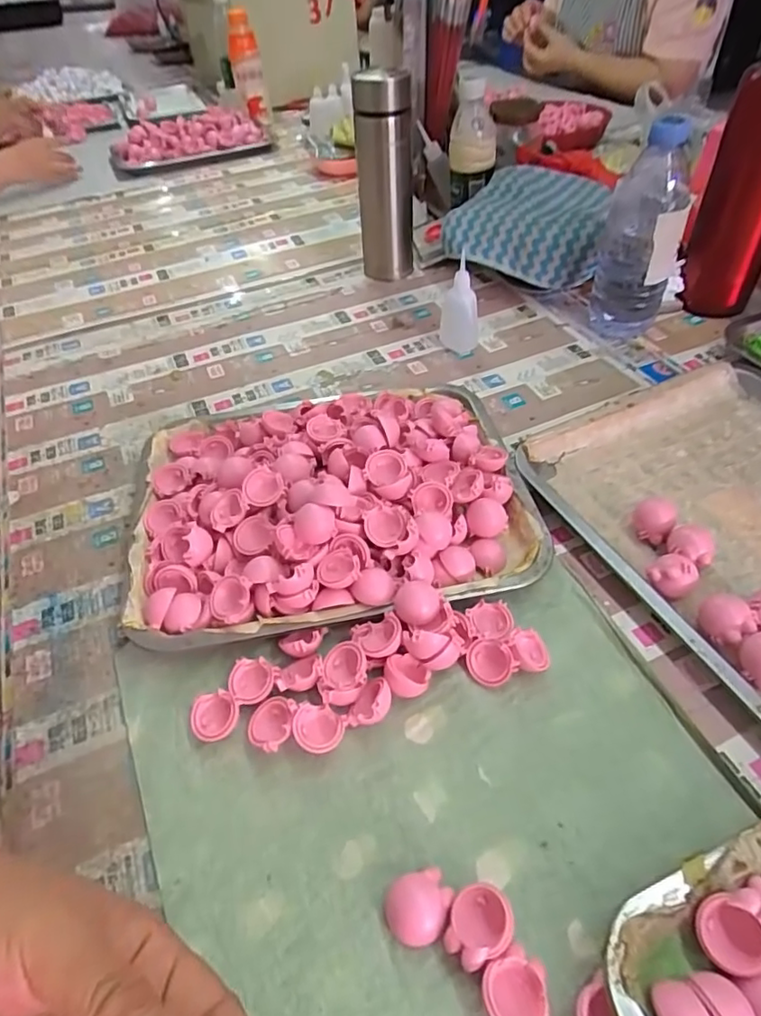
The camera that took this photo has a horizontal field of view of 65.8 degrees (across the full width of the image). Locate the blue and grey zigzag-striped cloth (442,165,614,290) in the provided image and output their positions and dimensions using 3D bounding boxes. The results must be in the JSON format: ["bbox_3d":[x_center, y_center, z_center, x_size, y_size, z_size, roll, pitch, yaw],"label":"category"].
[{"bbox_3d":[0.178,-0.340,0.698,0.187,0.063,0.175,12,49,16],"label":"blue and grey zigzag-striped cloth"}]

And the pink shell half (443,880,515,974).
[{"bbox_3d":[0.045,0.196,0.277,0.032,0.020,0.028,-22,49,-16],"label":"pink shell half"}]

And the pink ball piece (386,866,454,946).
[{"bbox_3d":[0.019,0.195,0.286,0.032,0.010,0.029,-11,47,-6],"label":"pink ball piece"}]

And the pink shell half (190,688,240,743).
[{"bbox_3d":[-0.099,0.125,0.354,0.028,0.014,0.026,-2,46,2],"label":"pink shell half"}]

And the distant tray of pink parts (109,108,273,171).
[{"bbox_3d":[-0.394,-0.769,1.215,0.321,0.052,0.222,-17,48,-12],"label":"distant tray of pink parts"}]

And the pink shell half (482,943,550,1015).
[{"bbox_3d":[0.059,0.215,0.260,0.027,0.016,0.031,-1,46,4],"label":"pink shell half"}]

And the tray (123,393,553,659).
[{"bbox_3d":[-0.043,-0.016,0.461,0.303,0.052,0.246,-7,46,-2],"label":"tray"}]

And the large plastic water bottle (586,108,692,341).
[{"bbox_3d":[0.255,-0.265,0.578,0.070,0.195,0.070,14,49,17],"label":"large plastic water bottle"}]

